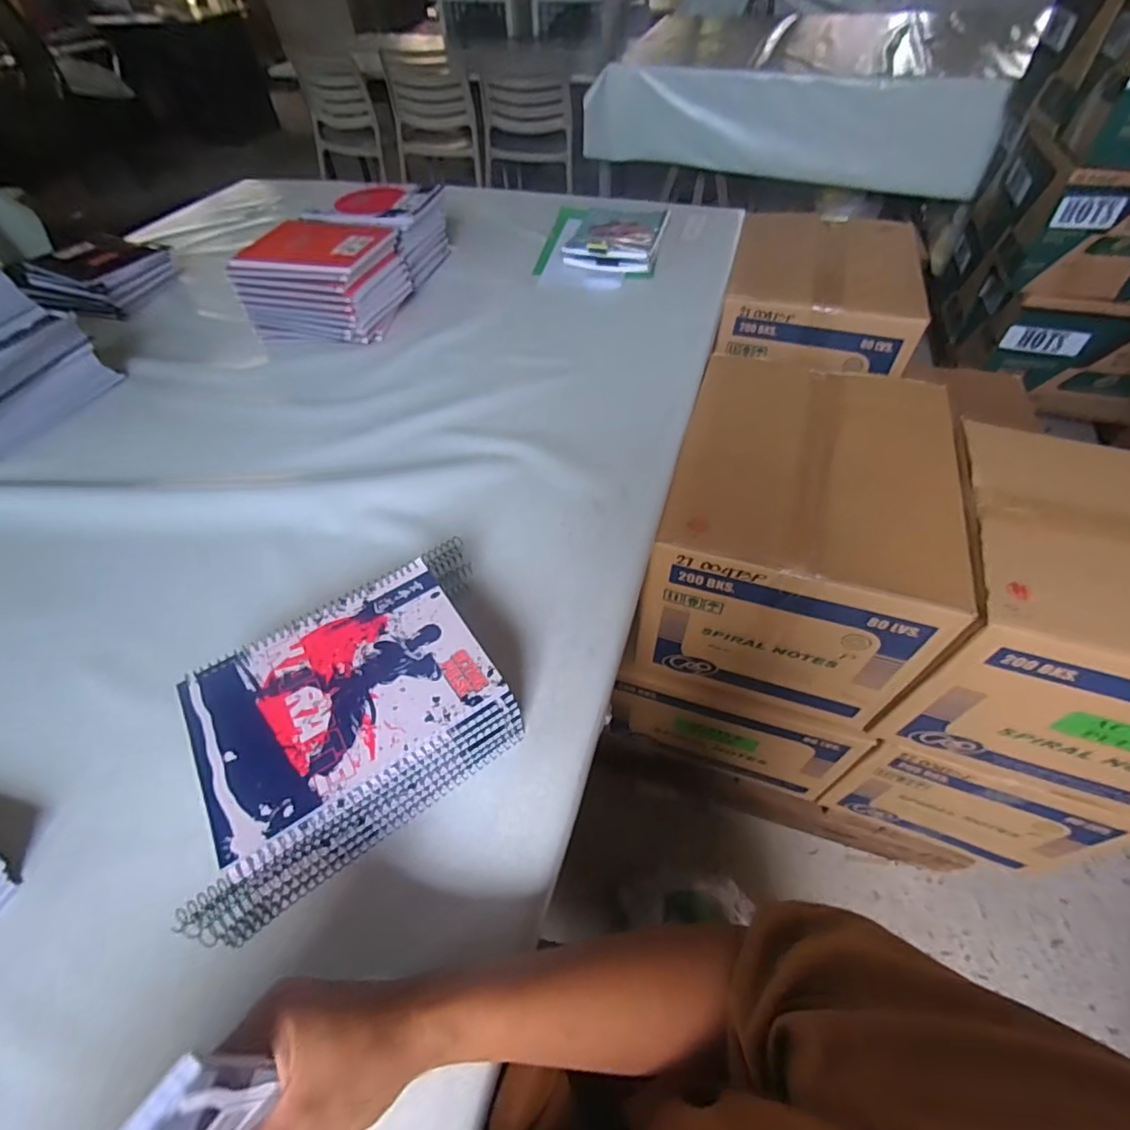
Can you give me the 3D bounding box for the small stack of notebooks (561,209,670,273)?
[{"bbox_3d":[0.092,-0.602,0.994,0.171,0.034,0.222,9,52,9],"label":"small stack of notebooks"}]

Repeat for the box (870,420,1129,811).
[{"bbox_3d":[0.650,0.054,0.669,0.386,0.283,0.371,15,54,13],"label":"box"}]

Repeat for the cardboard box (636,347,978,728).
[{"bbox_3d":[0.318,-0.041,0.773,0.318,0.302,0.376,15,53,13],"label":"cardboard box"}]

